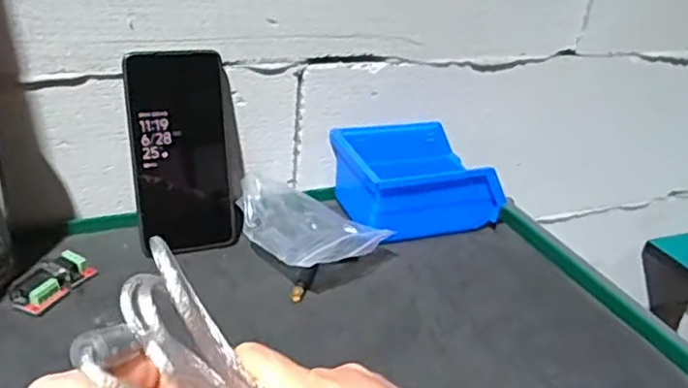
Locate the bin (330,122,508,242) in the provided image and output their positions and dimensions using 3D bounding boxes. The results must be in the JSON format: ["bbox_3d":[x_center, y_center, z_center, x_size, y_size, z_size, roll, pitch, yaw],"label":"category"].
[{"bbox_3d":[0.066,-0.010,0.611,0.136,0.072,0.108,-4,29,-17],"label":"bin"}]

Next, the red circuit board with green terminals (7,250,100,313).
[{"bbox_3d":[-0.215,0.064,0.480,0.033,0.017,0.058,17,30,19],"label":"red circuit board with green terminals"}]

